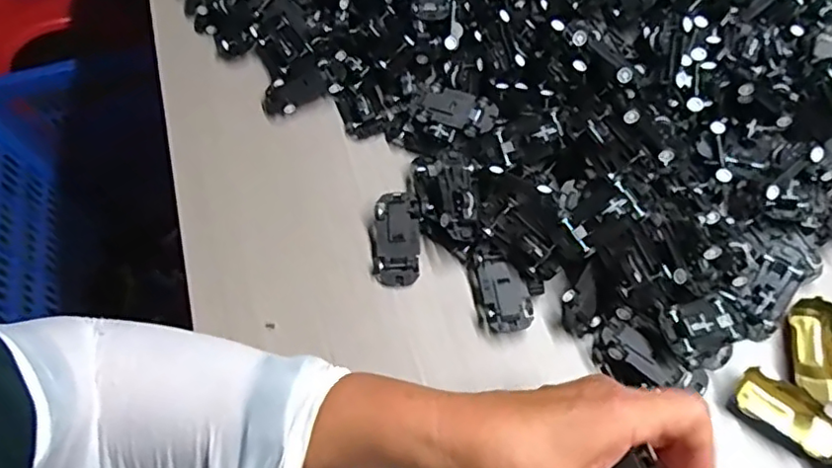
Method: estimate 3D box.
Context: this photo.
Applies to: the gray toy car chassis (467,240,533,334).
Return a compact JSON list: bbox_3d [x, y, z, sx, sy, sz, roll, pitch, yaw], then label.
[{"bbox_3d":[0.055,0.037,0.400,0.033,0.016,0.060,-10,65,-2],"label":"gray toy car chassis"}]

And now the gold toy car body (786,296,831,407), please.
[{"bbox_3d":[0.250,0.073,0.372,0.029,0.015,0.064,7,65,7],"label":"gold toy car body"}]

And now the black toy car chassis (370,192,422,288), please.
[{"bbox_3d":[-0.014,0.004,0.418,0.034,0.013,0.065,1,79,4],"label":"black toy car chassis"}]

